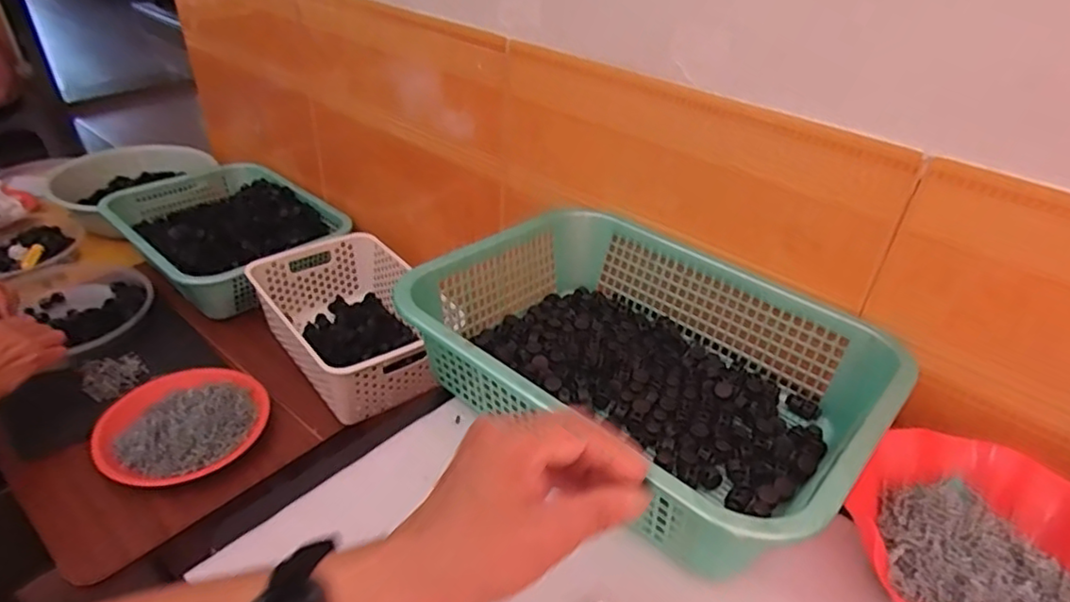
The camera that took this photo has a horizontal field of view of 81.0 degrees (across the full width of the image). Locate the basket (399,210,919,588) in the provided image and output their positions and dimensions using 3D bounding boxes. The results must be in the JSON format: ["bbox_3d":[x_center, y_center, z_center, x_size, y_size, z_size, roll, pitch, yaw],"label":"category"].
[{"bbox_3d":[0.096,0.047,0.564,0.383,0.100,0.299,30,44,32],"label":"basket"}]

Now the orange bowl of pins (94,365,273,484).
[{"bbox_3d":[-0.447,0.154,0.805,0.193,0.034,0.179,2,36,-2],"label":"orange bowl of pins"}]

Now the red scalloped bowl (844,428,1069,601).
[{"bbox_3d":[0.332,0.175,0.424,0.204,0.056,0.216,2,36,-2],"label":"red scalloped bowl"}]

